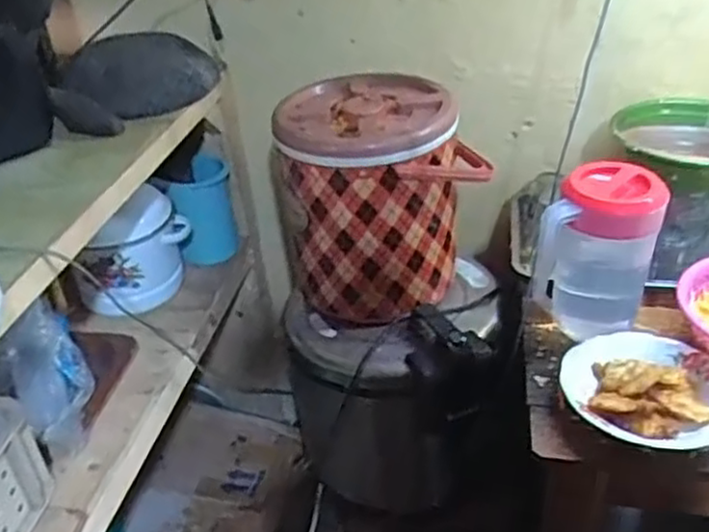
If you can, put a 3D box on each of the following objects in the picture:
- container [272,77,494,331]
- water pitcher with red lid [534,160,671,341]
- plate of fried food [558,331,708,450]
[{"bbox_3d":[0.028,-0.098,1.113,0.258,0.309,0.212,-18,37,-22],"label":"container"},{"bbox_3d":[0.323,-0.012,0.977,0.143,0.232,0.103,8,36,15],"label":"water pitcher with red lid"},{"bbox_3d":[0.367,0.153,0.895,0.195,0.033,0.187,-1,34,1],"label":"plate of fried food"}]

